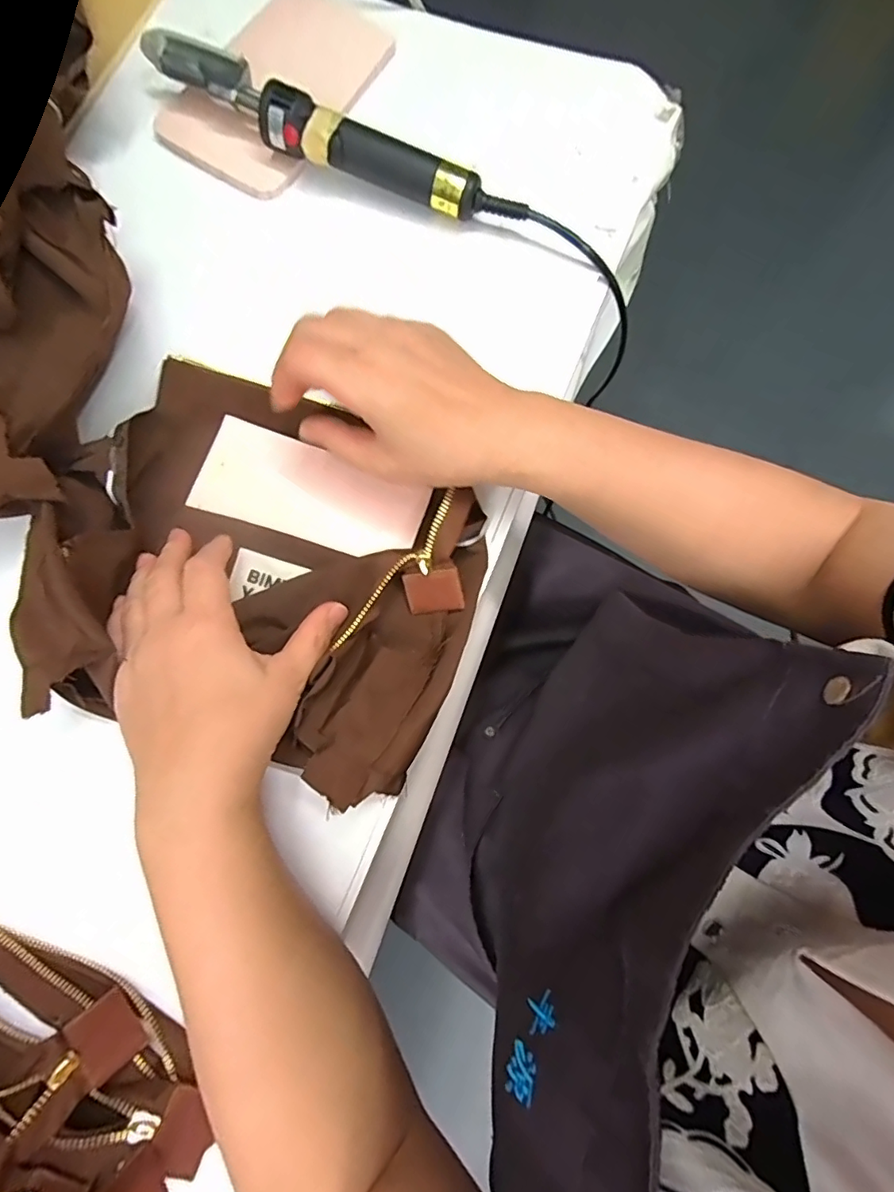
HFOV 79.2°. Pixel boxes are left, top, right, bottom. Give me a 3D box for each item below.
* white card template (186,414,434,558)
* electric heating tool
[{"bbox_3d":[-0.089,-0.067,0.350,0.146,0.008,0.061,18,79,3],"label":"white card template"},{"bbox_3d":[-0.085,-0.324,0.384,0.288,0.039,0.037,27,79,5],"label":"electric heating tool"}]

